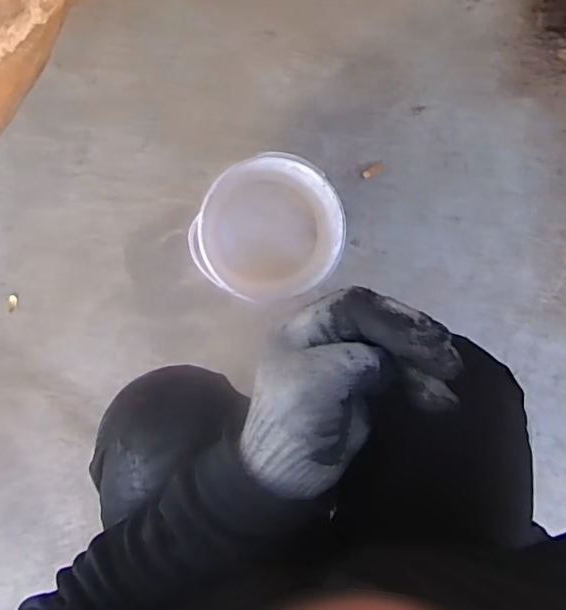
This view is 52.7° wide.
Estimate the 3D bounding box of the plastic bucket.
[{"bbox_3d":[-0.016,-0.095,0.690,0.148,0.149,0.147,-1,97,-4],"label":"plastic bucket"}]

